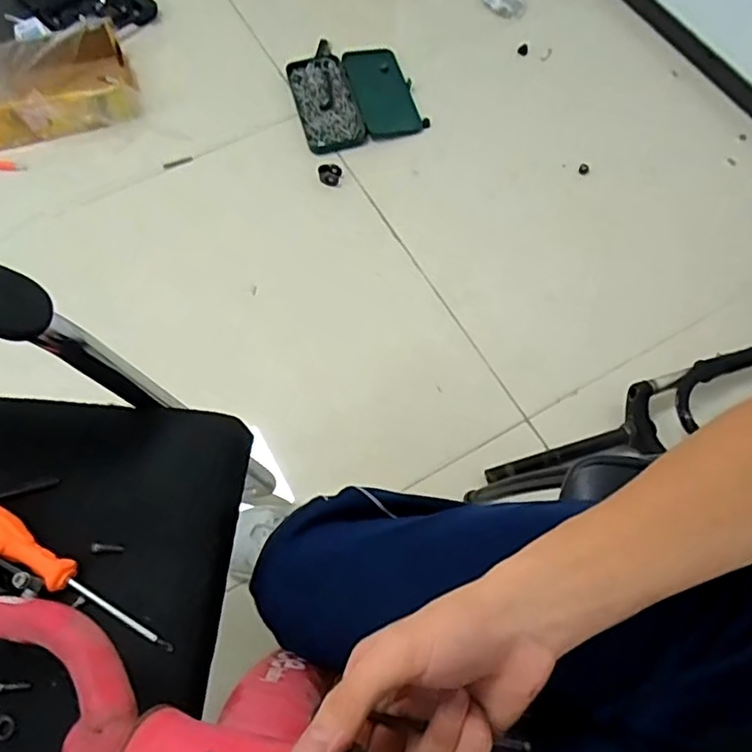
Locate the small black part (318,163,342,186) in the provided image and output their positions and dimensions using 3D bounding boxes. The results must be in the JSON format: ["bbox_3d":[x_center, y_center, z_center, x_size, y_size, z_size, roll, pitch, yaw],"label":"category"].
[{"bbox_3d":[-0.090,-0.397,1.207,0.045,0.013,0.047,0,66,0],"label":"small black part"}]

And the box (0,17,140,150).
[{"bbox_3d":[-0.683,-0.592,1.254,0.363,0.132,0.225,-13,67,-6],"label":"box"}]

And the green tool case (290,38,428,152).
[{"bbox_3d":[-0.051,-0.610,1.310,0.250,0.033,0.301,-15,67,-6],"label":"green tool case"}]

